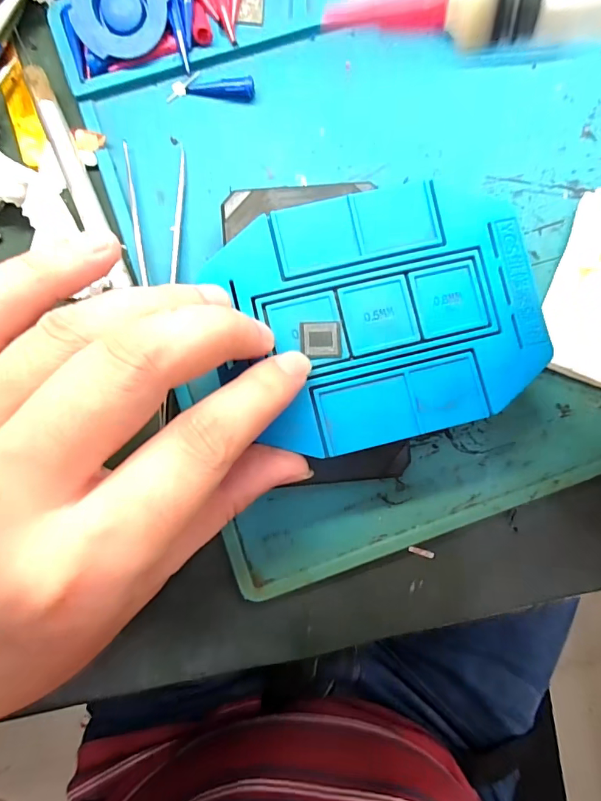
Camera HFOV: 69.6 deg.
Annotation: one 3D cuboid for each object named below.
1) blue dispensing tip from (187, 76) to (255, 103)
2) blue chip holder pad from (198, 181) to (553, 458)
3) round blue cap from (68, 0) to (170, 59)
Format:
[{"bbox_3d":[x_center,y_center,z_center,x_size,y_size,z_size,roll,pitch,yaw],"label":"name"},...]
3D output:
[{"bbox_3d":[-0.032,-0.124,0.172,0.027,0.006,0.005,1,87,-2],"label":"blue dispensing tip"},{"bbox_3d":[0.031,-0.030,0.151,0.106,0.005,0.084,-14,89,-3],"label":"blue chip holder pad"},{"bbox_3d":[-0.068,-0.149,0.165,0.034,0.008,0.034,7,108,-9],"label":"round blue cap"}]

